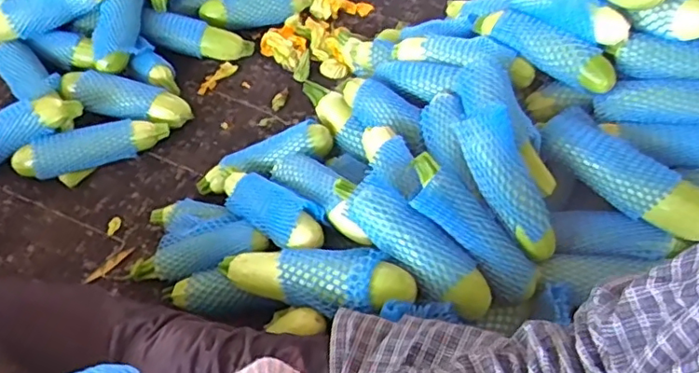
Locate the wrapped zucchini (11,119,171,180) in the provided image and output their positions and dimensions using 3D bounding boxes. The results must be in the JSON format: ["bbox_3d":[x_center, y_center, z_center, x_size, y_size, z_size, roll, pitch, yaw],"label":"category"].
[{"bbox_3d":[-0.430,-0.063,0.988,0.246,0.057,0.051,-16,55,-15],"label":"wrapped zucchini"}]

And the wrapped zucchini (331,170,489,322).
[{"bbox_3d":[0.074,0.066,0.700,0.228,0.047,0.063,42,60,11],"label":"wrapped zucchini"}]

